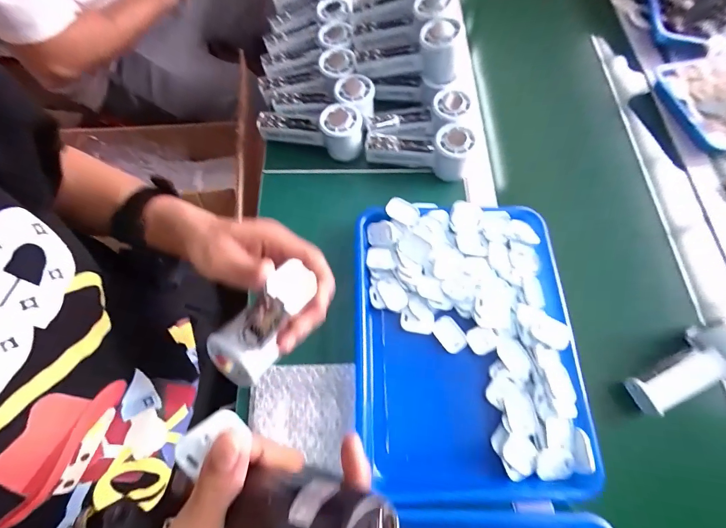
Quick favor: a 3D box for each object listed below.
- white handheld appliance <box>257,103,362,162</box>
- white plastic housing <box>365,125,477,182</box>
[{"bbox_3d":[-0.076,-0.201,0.507,0.155,0.057,0.056,15,69,3],"label":"white handheld appliance"},{"bbox_3d":[0.080,-0.168,0.494,0.146,0.060,0.053,15,69,4],"label":"white plastic housing"}]

